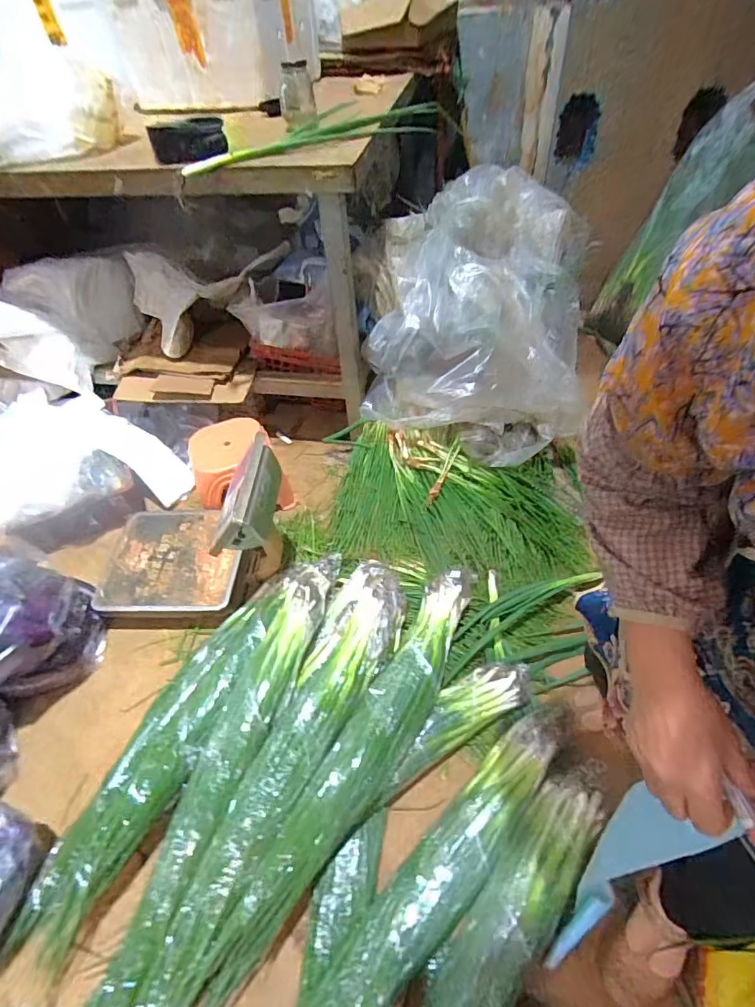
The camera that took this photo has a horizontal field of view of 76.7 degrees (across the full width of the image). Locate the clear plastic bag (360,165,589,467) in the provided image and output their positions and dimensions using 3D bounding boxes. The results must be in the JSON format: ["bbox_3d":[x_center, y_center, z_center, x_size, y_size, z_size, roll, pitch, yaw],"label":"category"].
[{"bbox_3d":[0.321,-0.572,1.370,0.603,0.418,0.864,11,52,13],"label":"clear plastic bag"}]

